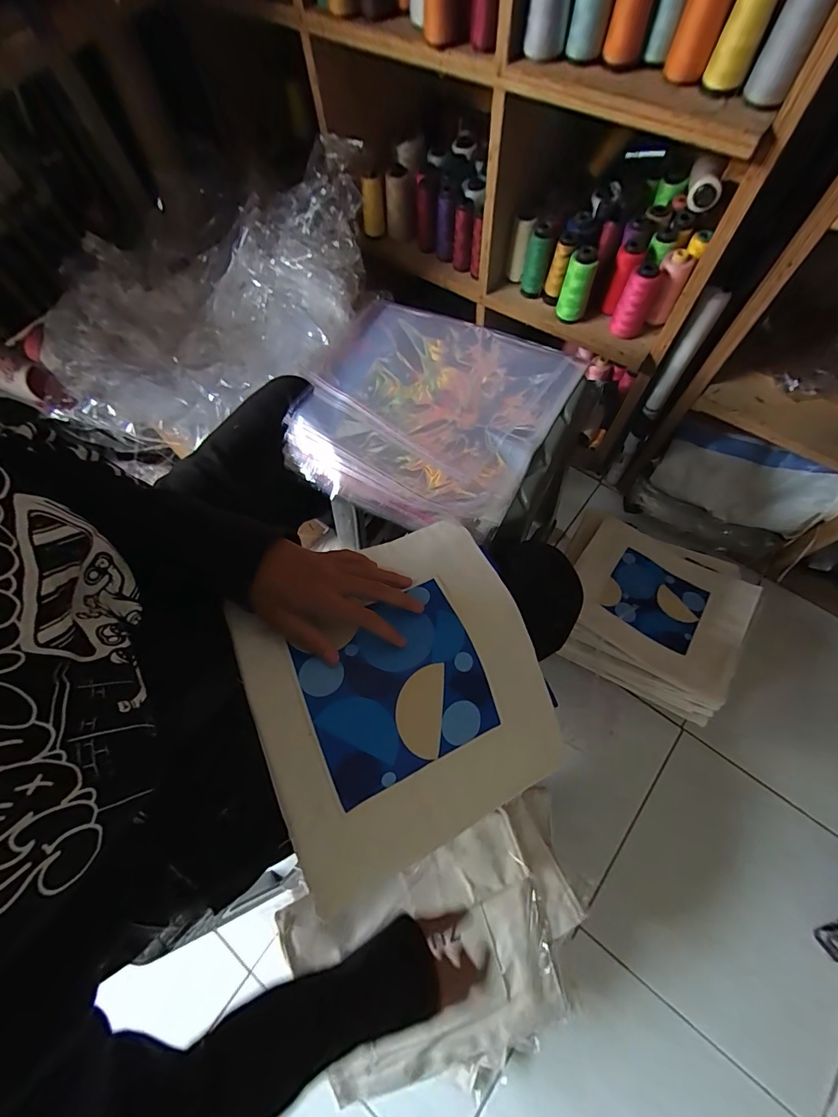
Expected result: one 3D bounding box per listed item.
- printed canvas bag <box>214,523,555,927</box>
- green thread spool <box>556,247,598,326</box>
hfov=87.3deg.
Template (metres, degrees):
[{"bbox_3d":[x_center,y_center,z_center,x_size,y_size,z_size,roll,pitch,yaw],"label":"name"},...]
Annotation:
[{"bbox_3d":[-0.016,0.111,0.402,0.250,0.051,0.261,-20,77,-21],"label":"printed canvas bag"},{"bbox_3d":[0.267,-0.457,0.748,0.048,0.113,0.041,16,69,10],"label":"green thread spool"}]

